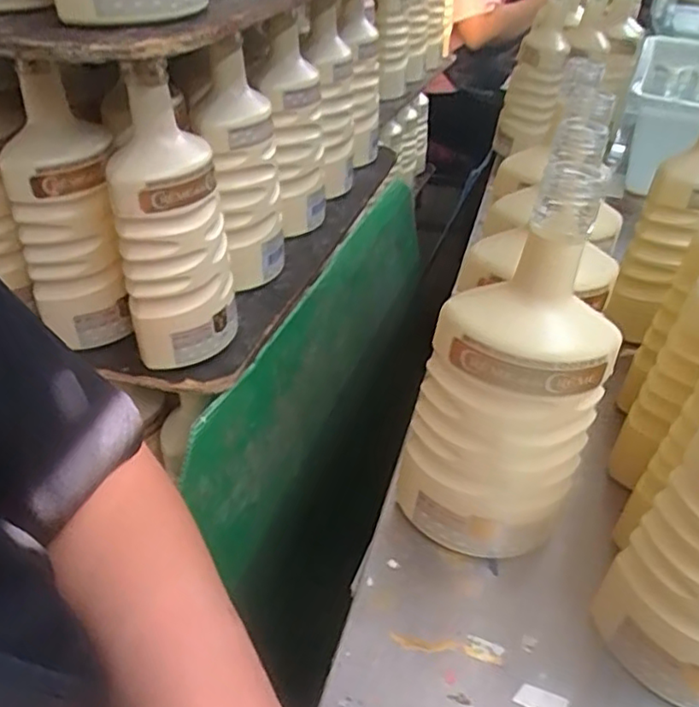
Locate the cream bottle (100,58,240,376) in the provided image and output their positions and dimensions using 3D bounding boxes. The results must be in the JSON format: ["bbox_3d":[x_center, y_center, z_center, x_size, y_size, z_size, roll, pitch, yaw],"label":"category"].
[{"bbox_3d":[-0.136,-0.092,0.495,0.074,0.216,0.062,0,38,-1],"label":"cream bottle"}]

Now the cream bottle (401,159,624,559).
[{"bbox_3d":[0.097,0.024,0.389,0.086,0.248,0.079,-17,41,-27],"label":"cream bottle"}]

